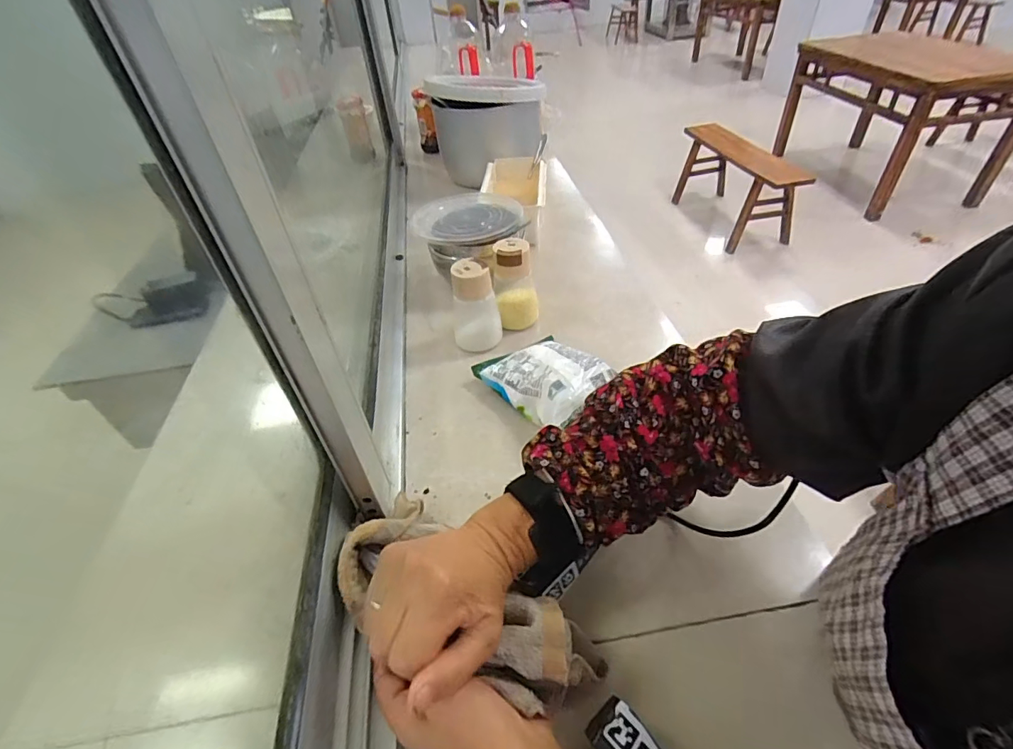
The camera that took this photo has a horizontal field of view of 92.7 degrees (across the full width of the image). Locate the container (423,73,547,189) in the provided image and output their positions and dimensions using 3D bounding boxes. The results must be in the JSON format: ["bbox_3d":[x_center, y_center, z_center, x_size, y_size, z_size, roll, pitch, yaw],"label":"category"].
[{"bbox_3d":[-0.029,-0.518,1.012,0.216,0.184,0.220,4,43,10],"label":"container"}]

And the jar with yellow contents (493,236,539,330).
[{"bbox_3d":[0.014,-0.115,0.630,0.058,0.110,0.050,-4,42,0],"label":"jar with yellow contents"}]

